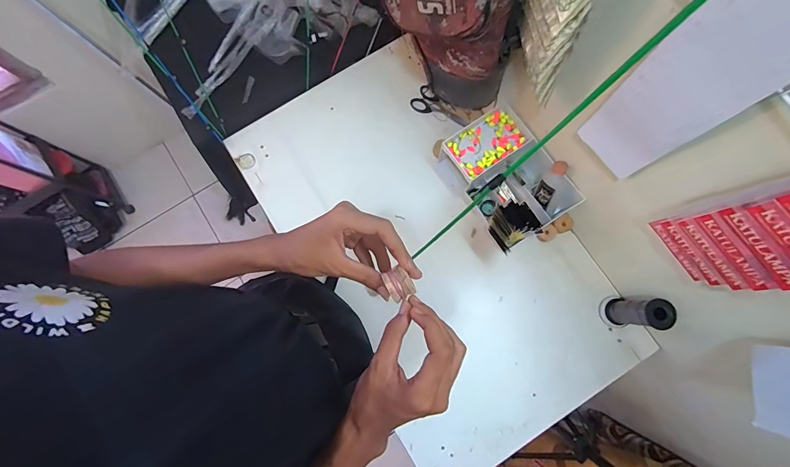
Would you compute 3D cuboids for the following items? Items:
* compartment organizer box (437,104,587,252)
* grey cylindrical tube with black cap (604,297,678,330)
[{"bbox_3d":[0.214,-0.107,0.690,0.166,0.117,0.240,-27,81,-4],"label":"compartment organizer box"},{"bbox_3d":[0.437,0.143,0.647,0.053,0.122,0.054,1,80,1],"label":"grey cylindrical tube with black cap"}]

